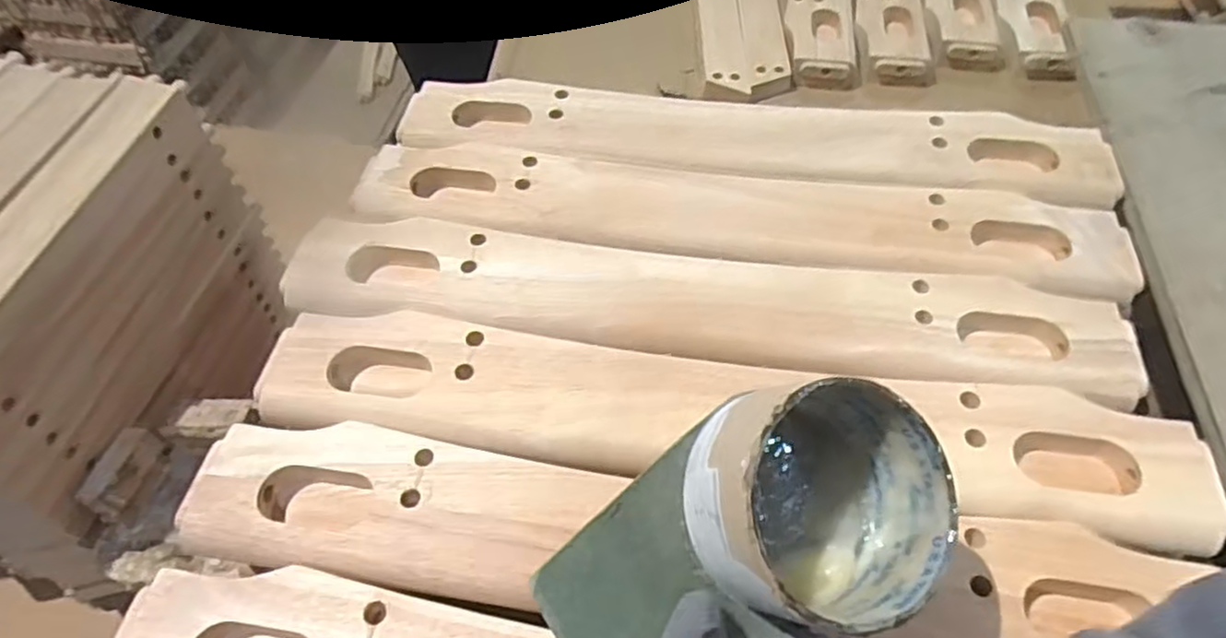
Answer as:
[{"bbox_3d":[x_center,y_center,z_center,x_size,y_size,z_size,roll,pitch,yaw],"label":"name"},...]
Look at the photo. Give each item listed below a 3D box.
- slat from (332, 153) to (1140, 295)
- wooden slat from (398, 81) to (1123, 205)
[{"bbox_3d":[0.073,-0.072,0.458,0.483,0.020,0.086,8,56,6],"label":"slat"},{"bbox_3d":[0.087,-0.125,0.500,0.484,0.021,0.088,6,56,5],"label":"wooden slat"}]

